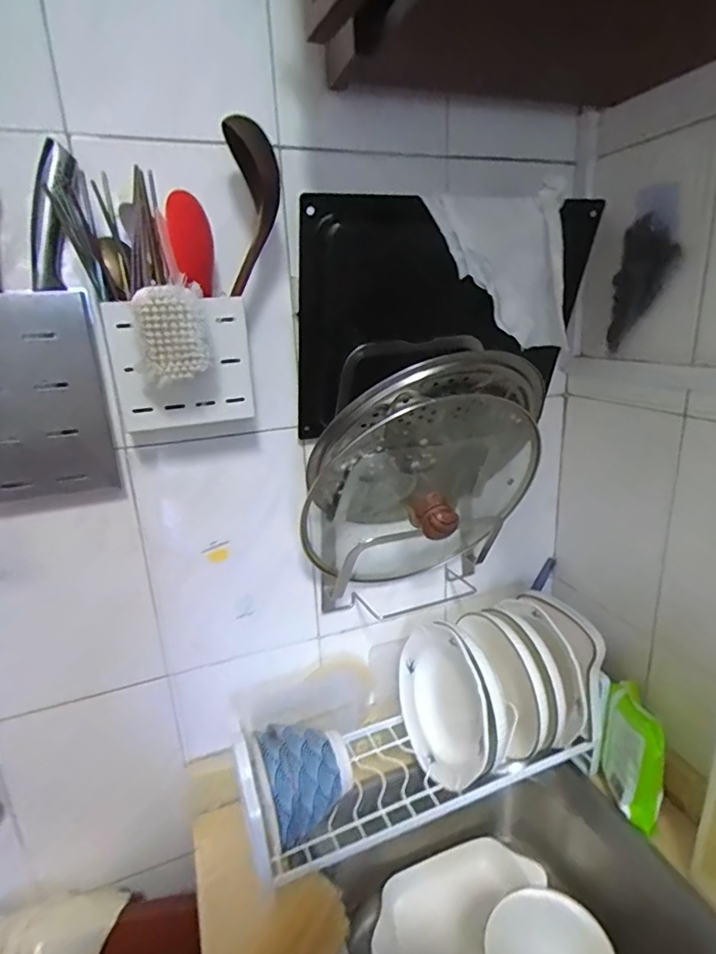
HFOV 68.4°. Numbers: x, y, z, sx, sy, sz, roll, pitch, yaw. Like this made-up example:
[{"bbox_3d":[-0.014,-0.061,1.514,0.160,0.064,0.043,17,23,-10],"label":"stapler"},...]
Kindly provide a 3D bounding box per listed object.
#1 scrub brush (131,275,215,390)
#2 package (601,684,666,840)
[{"bbox_3d":[-0.163,-0.128,0.468,0.056,0.083,0.031,-6,18,-10],"label":"scrub brush"},{"bbox_3d":[0.333,0.337,0.639,0.033,0.159,0.076,-4,11,-20],"label":"package"}]

